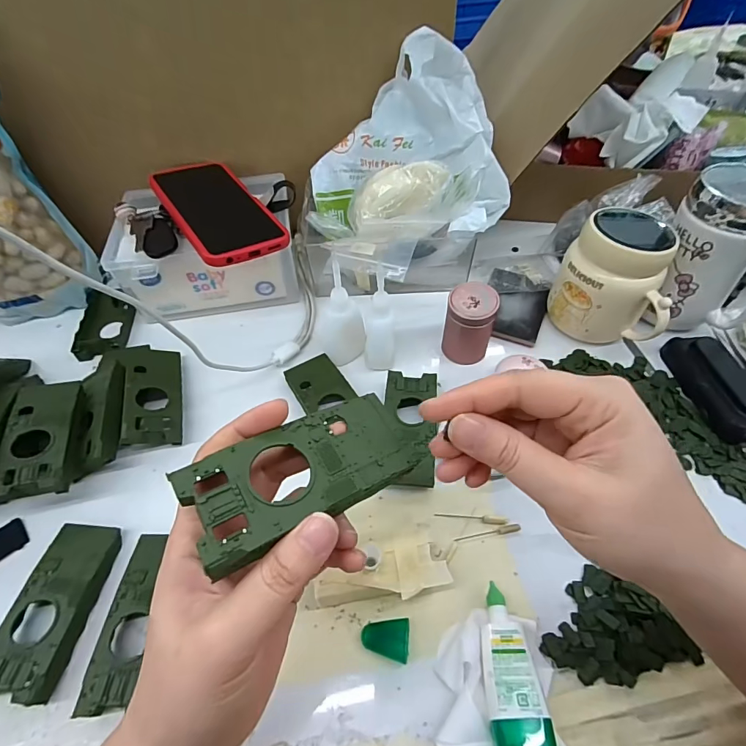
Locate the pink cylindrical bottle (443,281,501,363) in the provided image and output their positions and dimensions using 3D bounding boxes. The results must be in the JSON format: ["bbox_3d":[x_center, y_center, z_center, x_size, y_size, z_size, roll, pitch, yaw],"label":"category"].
[{"bbox_3d":[0.091,-0.047,0.397,0.043,0.066,0.037,17,55,15],"label":"pink cylindrical bottle"}]

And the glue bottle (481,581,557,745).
[{"bbox_3d":[0.081,0.181,0.250,0.031,0.027,0.094,-2,52,1],"label":"glue bottle"}]

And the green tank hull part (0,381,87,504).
[{"bbox_3d":[-0.262,0.049,0.332,0.046,0.017,0.103,-14,53,-9],"label":"green tank hull part"}]

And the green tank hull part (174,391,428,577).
[{"bbox_3d":[-0.027,0.042,0.189,0.105,0.011,0.046,-21,51,-32],"label":"green tank hull part"}]

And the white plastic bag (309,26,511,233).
[{"bbox_3d":[0.036,-0.229,0.423,0.199,0.119,0.167,-11,53,-6],"label":"white plastic bag"}]

